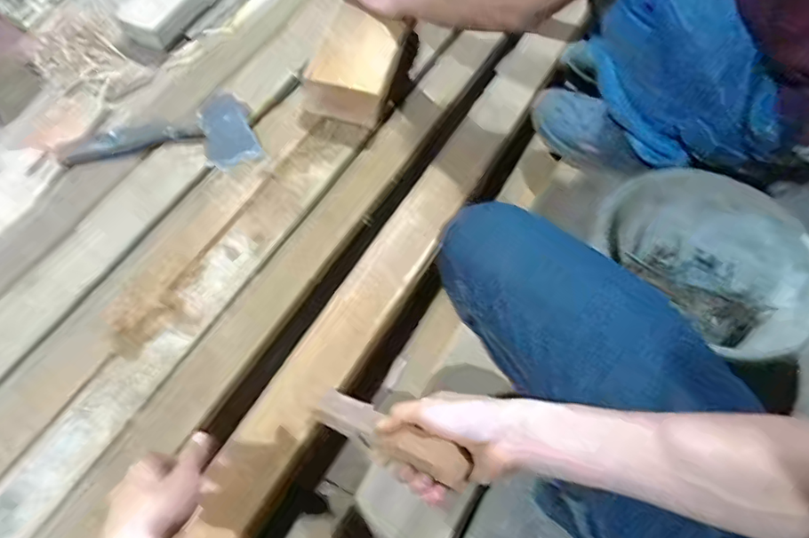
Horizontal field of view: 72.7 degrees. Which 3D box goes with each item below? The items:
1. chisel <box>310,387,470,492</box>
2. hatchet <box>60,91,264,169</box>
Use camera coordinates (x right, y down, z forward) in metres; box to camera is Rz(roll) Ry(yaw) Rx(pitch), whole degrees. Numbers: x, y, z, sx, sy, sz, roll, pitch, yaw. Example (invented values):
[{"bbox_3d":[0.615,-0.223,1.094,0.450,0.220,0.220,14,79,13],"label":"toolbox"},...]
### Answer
[{"bbox_3d":[-0.022,0.155,0.527,0.204,0.042,0.034,5,49,51],"label":"chisel"},{"bbox_3d":[-0.341,-0.177,0.784,0.248,0.023,0.106,-18,81,-15],"label":"hatchet"}]

